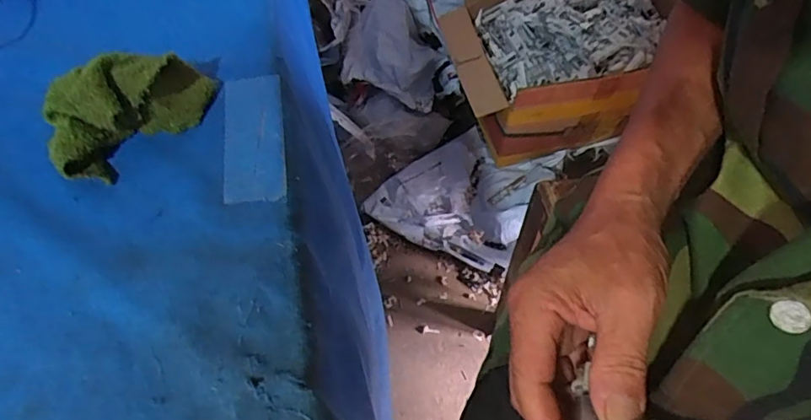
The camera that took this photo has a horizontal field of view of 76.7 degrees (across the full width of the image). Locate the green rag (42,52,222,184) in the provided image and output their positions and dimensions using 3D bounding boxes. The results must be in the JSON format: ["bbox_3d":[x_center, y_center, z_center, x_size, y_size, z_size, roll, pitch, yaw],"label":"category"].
[{"bbox_3d":[-0.186,-0.069,0.345,0.112,0.054,0.061,-23,61,-11],"label":"green rag"}]

